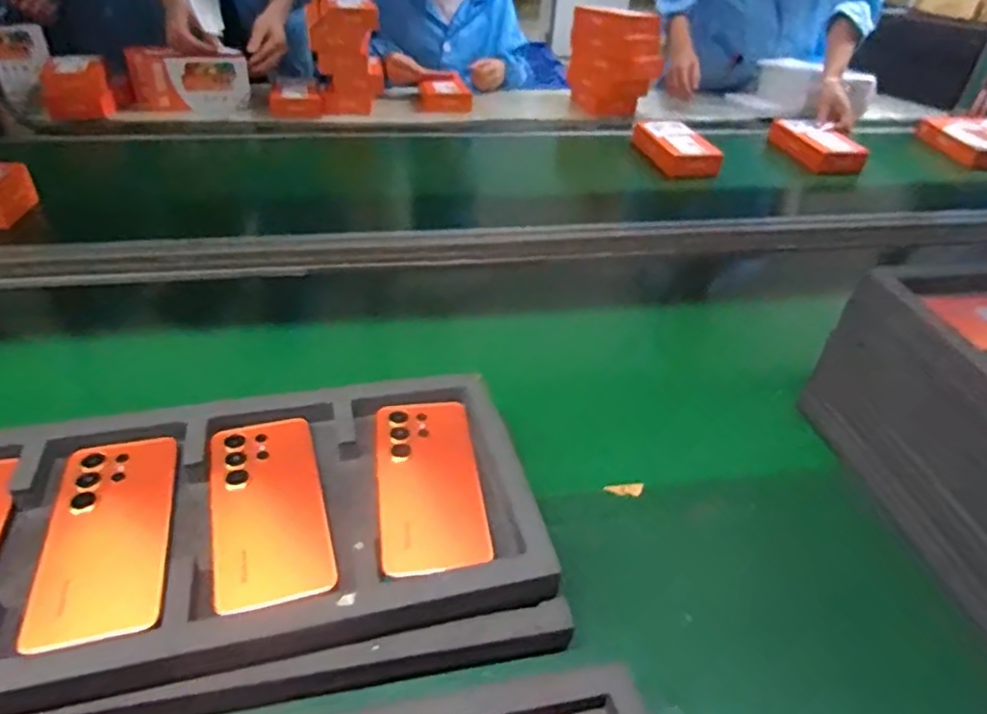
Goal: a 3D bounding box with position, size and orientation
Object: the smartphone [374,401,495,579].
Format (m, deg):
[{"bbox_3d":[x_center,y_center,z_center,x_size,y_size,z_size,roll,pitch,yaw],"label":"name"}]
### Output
[{"bbox_3d":[-0.051,0.097,0.510,0.079,0.016,0.174,-7,36,-7],"label":"smartphone"}]

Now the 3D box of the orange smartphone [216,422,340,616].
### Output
[{"bbox_3d":[-0.165,0.108,0.483,0.075,0.009,0.176,-9,40,-17],"label":"orange smartphone"}]

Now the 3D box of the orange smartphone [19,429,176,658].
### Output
[{"bbox_3d":[-0.267,0.120,0.454,0.077,0.011,0.169,-7,40,-15],"label":"orange smartphone"}]

